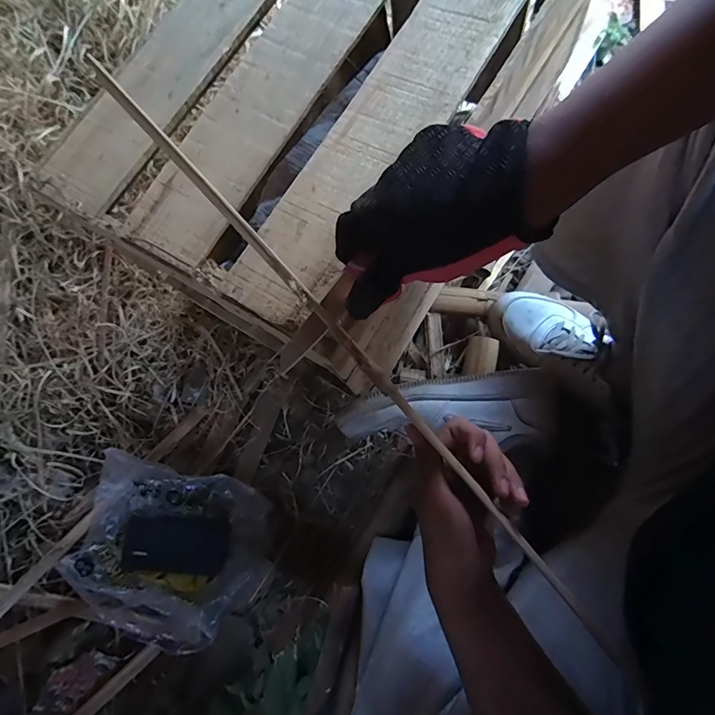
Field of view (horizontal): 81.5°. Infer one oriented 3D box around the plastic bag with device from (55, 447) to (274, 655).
[{"bbox_3d":[-0.295,0.303,0.643,0.288,0.069,0.253,13,79,4],"label":"plastic bag with device"}]

